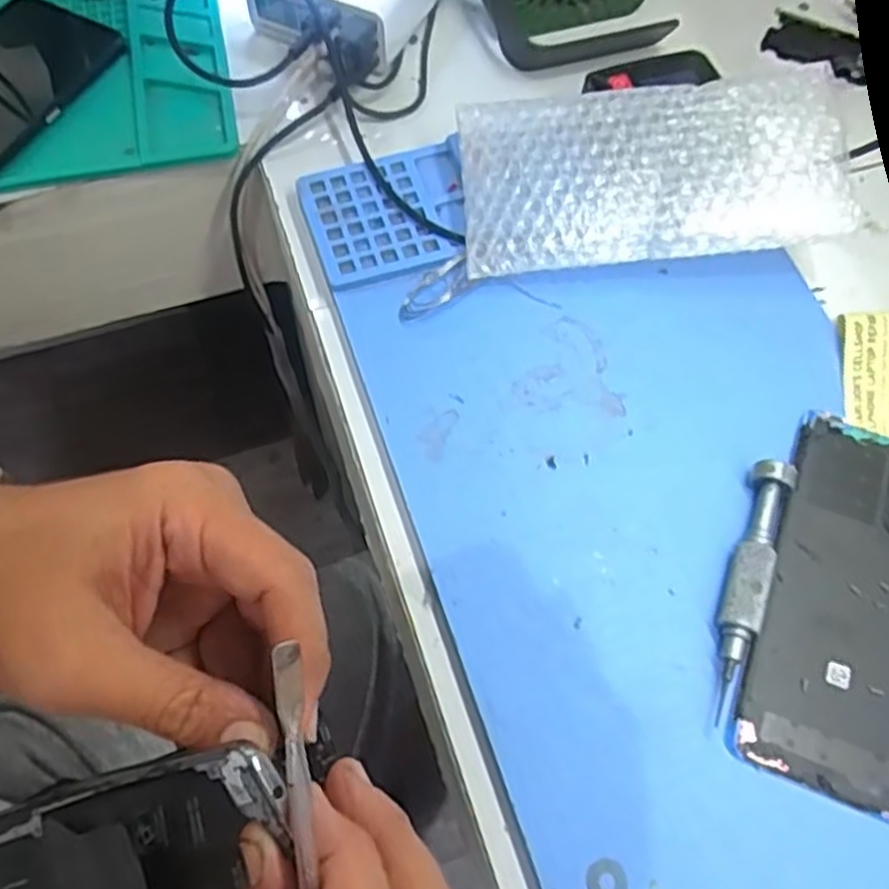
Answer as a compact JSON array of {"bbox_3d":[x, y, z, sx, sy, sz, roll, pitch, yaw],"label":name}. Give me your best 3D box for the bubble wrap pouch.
[{"bbox_3d":[0.094,-0.126,0.356,0.170,0.009,0.084,-4,80,6],"label":"bubble wrap pouch"}]

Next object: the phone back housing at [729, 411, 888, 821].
[{"bbox_3d":[0.166,0.061,0.314,0.071,0.005,0.155,21,65,7],"label":"phone back housing"}]

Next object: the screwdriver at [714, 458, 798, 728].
[{"bbox_3d":[0.120,0.053,0.308,0.017,0.016,0.102,21,65,7],"label":"screwdriver"}]

